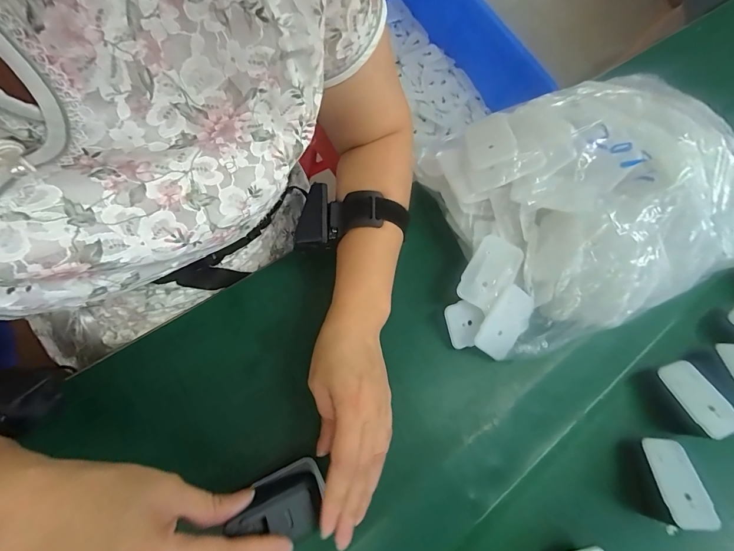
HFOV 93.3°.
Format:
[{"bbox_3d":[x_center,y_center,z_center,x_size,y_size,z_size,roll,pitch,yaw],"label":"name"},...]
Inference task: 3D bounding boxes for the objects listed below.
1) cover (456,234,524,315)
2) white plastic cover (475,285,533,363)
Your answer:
[{"bbox_3d":[0.119,-0.003,0.335,0.043,0.004,0.070,30,86,6],"label":"cover"},{"bbox_3d":[0.134,0.046,0.332,0.040,0.004,0.068,37,86,-10],"label":"white plastic cover"}]

